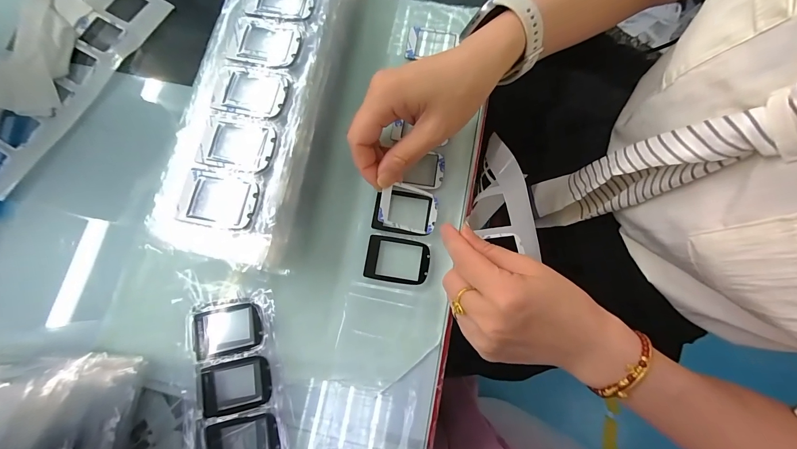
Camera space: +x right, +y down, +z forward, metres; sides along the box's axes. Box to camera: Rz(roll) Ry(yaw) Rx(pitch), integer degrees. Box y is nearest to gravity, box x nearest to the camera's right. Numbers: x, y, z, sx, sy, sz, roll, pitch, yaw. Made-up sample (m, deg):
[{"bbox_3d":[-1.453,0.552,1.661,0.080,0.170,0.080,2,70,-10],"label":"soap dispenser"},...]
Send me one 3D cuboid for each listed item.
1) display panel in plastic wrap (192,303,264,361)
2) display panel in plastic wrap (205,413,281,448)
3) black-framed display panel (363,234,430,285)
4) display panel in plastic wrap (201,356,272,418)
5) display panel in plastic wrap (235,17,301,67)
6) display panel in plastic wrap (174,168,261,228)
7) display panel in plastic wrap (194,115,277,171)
[{"bbox_3d":[-0.135,0.083,0.263,0.054,0.004,0.036,-11,77,-2],"label":"display panel in plastic wrap"},{"bbox_3d":[-0.114,0.161,0.246,0.053,0.004,0.036,-11,77,-2],"label":"display panel in plastic wrap"},{"bbox_3d":[-0.001,0.028,0.274,0.051,0.004,0.036,8,77,3],"label":"black-framed display panel"},{"bbox_3d":[-0.124,0.122,0.254,0.052,0.004,0.035,-14,77,-3],"label":"display panel in plastic wrap"},{"bbox_3d":[-0.097,-0.137,0.252,0.048,0.007,0.038,13,79,4],"label":"display panel in plastic wrap"},{"bbox_3d":[-0.120,-0.017,0.225,0.051,0.005,0.038,10,77,3],"label":"display panel in plastic wrap"},{"bbox_3d":[-0.112,-0.056,0.234,0.051,0.004,0.038,7,77,2],"label":"display panel in plastic wrap"}]

